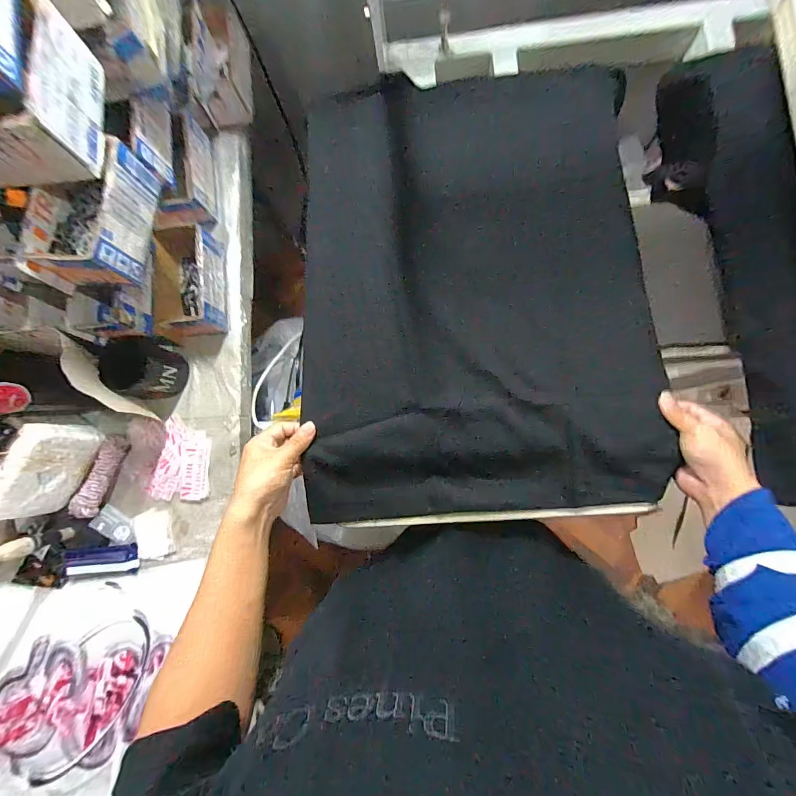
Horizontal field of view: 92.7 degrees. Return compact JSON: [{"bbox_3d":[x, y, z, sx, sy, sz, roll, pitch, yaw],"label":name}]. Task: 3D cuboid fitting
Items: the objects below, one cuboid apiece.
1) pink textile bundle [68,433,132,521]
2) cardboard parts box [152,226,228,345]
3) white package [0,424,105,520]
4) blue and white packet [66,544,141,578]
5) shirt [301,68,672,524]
[{"bbox_3d":[-0.478,0.124,0.608,0.035,0.021,0.138,18,85,7],"label":"pink textile bundle"},{"bbox_3d":[-0.335,-0.183,0.613,0.093,0.079,0.177,-7,83,4],"label":"cardboard parts box"},{"bbox_3d":[-0.524,0.106,0.570,0.043,0.110,0.152,28,86,7],"label":"white package"},{"bbox_3d":[-0.472,0.263,0.606,0.107,0.016,0.046,-7,83,4],"label":"blue and white packet"},{"bbox_3d":[0.094,-0.136,0.484,0.421,0.043,0.567,-3,83,4],"label":"shirt"}]

